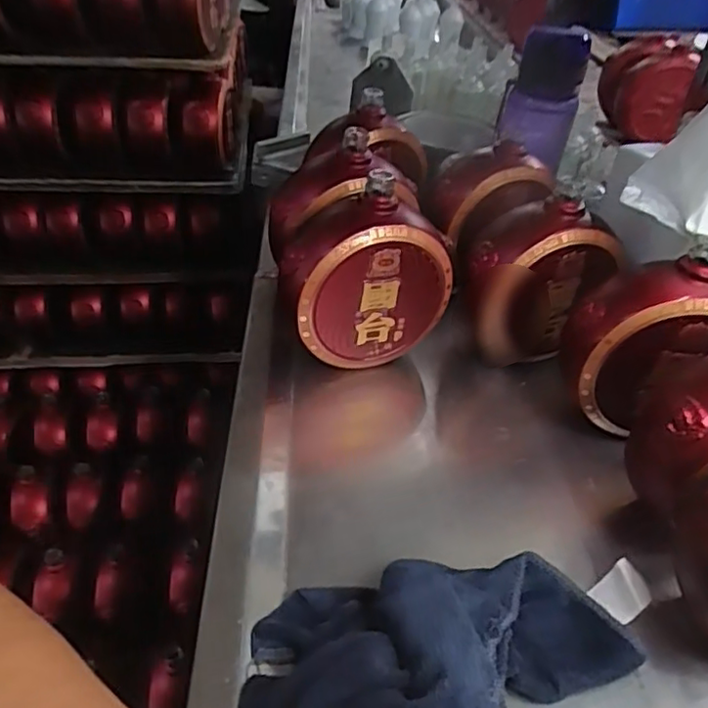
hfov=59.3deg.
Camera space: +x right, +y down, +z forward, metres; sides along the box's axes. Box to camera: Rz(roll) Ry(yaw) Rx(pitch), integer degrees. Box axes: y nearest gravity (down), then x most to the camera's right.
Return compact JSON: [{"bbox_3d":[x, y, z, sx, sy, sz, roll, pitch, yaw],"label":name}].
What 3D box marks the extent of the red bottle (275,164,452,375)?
[{"bbox_3d":[0.009,-0.064,0.502,0.134,0.135,0.062,-9,40,-15],"label":"red bottle"}]

